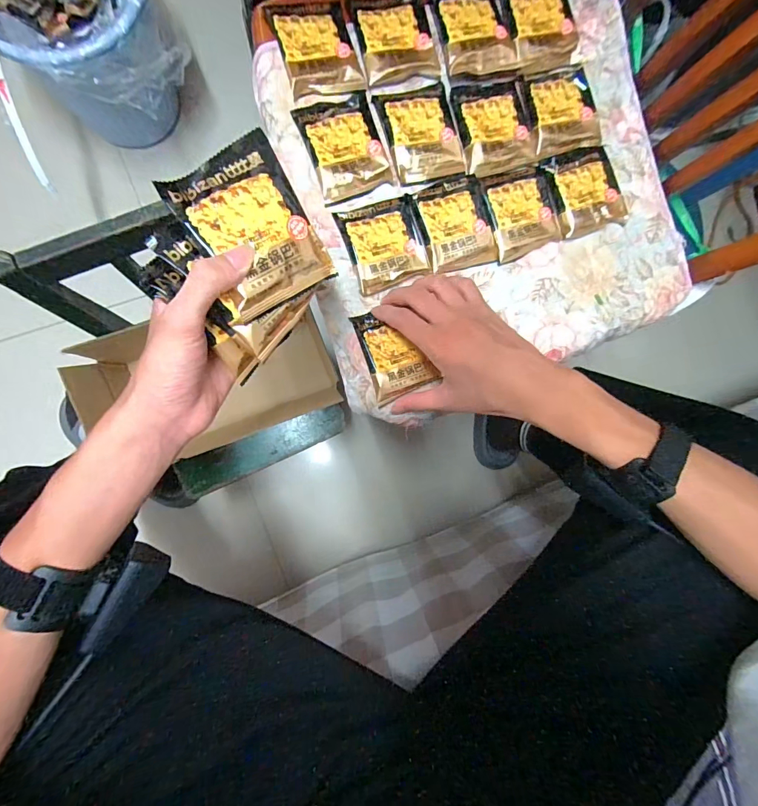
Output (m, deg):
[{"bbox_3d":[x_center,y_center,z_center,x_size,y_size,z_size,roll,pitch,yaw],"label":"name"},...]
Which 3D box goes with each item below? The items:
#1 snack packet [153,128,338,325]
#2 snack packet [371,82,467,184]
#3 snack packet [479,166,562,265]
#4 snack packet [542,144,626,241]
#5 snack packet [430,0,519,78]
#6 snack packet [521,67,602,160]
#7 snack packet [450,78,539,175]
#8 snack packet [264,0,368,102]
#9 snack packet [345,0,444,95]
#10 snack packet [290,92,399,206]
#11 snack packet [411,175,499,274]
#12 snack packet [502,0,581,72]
[{"bbox_3d":[-0.080,-0.113,0.256,0.075,0.013,0.094,-34,106,-21],"label":"snack packet"},{"bbox_3d":[0.042,-0.275,0.402,0.075,0.014,0.092,-16,92,-7],"label":"snack packet"},{"bbox_3d":[0.149,-0.202,0.419,0.076,0.012,0.084,-23,93,-7],"label":"snack packet"},{"bbox_3d":[0.224,-0.231,0.430,0.078,0.011,0.086,-20,93,-7],"label":"snack packet"},{"bbox_3d":[0.097,-0.384,0.409,0.076,0.015,0.089,-18,93,-7],"label":"snack packet"},{"bbox_3d":[0.195,-0.313,0.427,0.078,0.011,0.084,-18,93,-7],"label":"snack packet"},{"bbox_3d":[0.123,-0.290,0.415,0.079,0.010,0.087,-14,92,-7],"label":"snack packet"},{"bbox_3d":[-0.058,-0.344,0.383,0.072,0.013,0.086,-18,93,-7],"label":"snack packet"},{"bbox_3d":[0.016,-0.363,0.401,0.076,0.016,0.085,-17,93,-7],"label":"snack packet"},{"bbox_3d":[-0.032,-0.252,0.390,0.074,0.014,0.093,-21,93,-7],"label":"snack packet"},{"bbox_3d":[0.079,-0.182,0.407,0.073,0.013,0.086,-19,93,-7],"label":"snack packet"},{"bbox_3d":[0.172,-0.400,0.421,0.074,0.012,0.087,-14,92,-7],"label":"snack packet"}]

